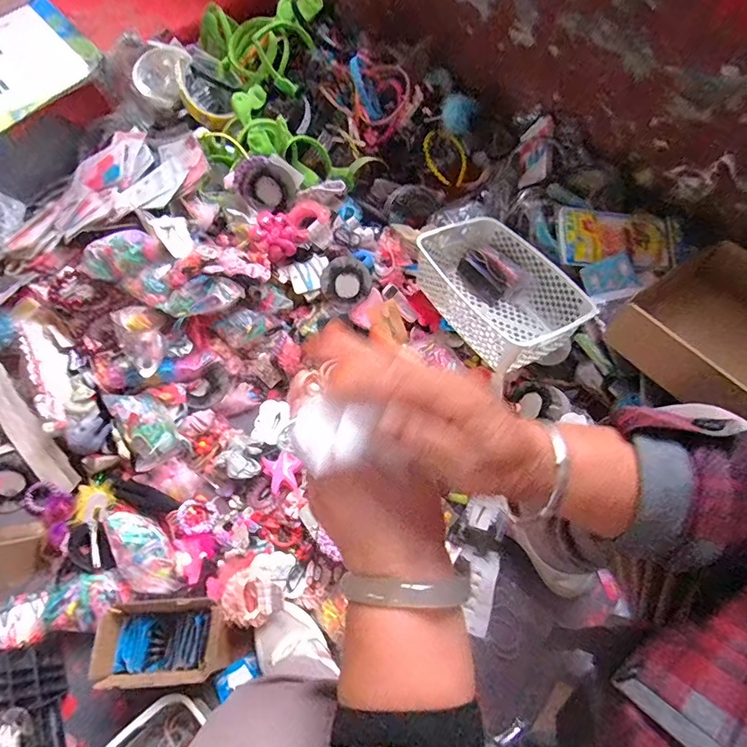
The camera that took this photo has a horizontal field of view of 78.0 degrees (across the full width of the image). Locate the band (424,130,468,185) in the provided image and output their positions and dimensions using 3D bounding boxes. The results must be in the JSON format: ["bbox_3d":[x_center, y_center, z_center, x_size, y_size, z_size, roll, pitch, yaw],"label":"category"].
[{"bbox_3d":[0.172,-0.503,1.078,0.134,0.015,0.103,43,80,-23],"label":"band"}]

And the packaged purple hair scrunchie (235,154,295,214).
[{"bbox_3d":[-0.196,-0.341,0.836,0.102,0.019,0.086,24,104,-23],"label":"packaged purple hair scrunchie"}]

